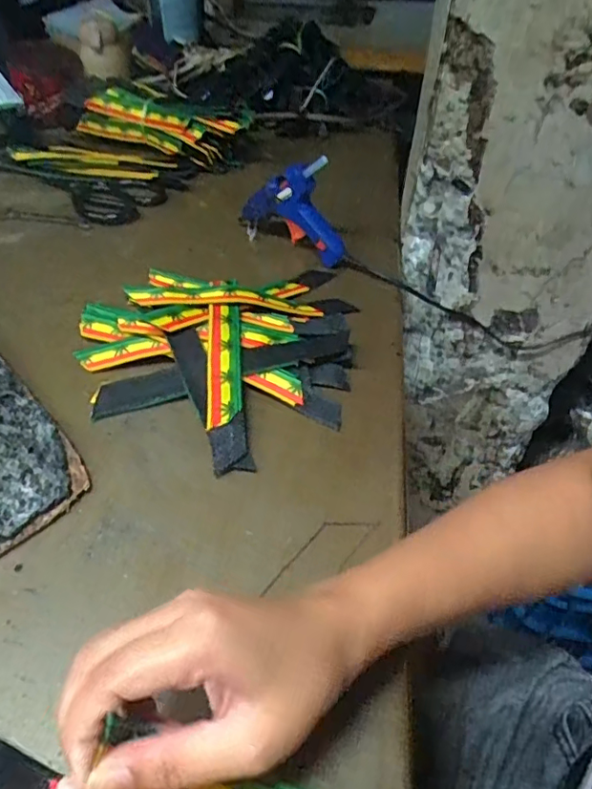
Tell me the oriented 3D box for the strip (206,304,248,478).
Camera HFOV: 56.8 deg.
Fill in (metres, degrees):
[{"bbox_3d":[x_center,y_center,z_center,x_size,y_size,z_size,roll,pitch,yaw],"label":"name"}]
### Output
[{"bbox_3d":[-0.056,-0.014,0.438,0.027,0.010,0.164,3,51,-13],"label":"strip"}]

